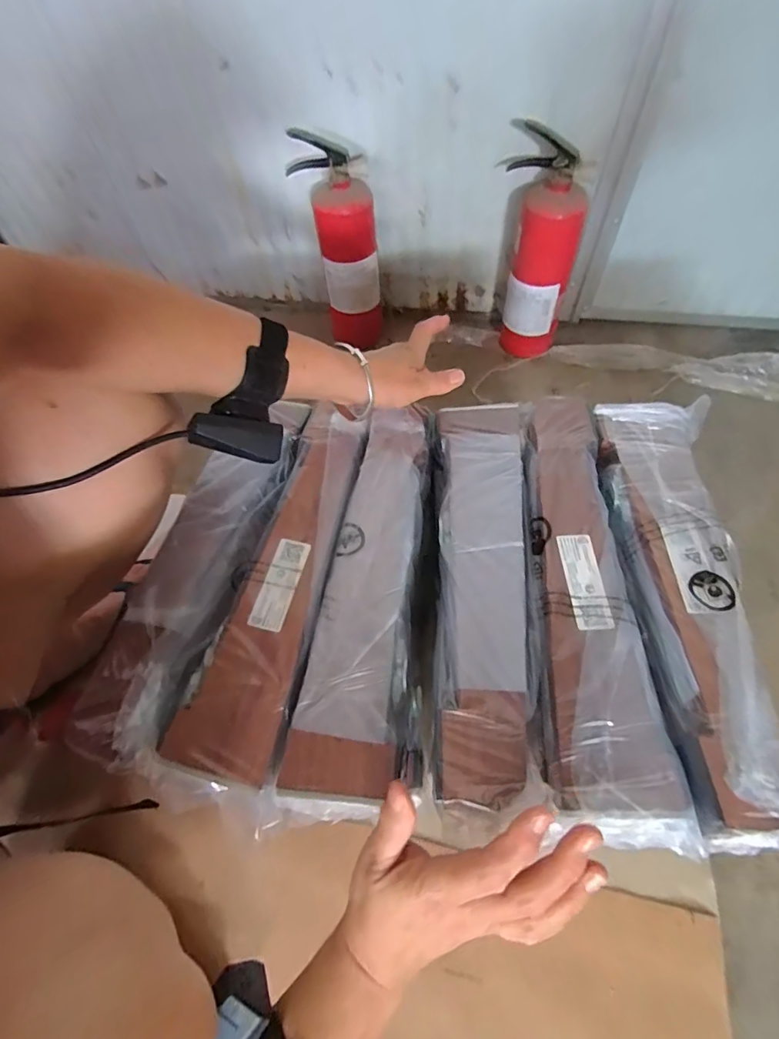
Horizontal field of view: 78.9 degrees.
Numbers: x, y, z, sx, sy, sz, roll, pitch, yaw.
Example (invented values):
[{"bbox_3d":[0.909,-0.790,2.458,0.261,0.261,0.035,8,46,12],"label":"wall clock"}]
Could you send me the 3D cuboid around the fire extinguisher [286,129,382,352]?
[{"bbox_3d":[-0.092,-0.515,0.915,0.129,0.327,0.110,-7,60,-1],"label":"fire extinguisher"}]

